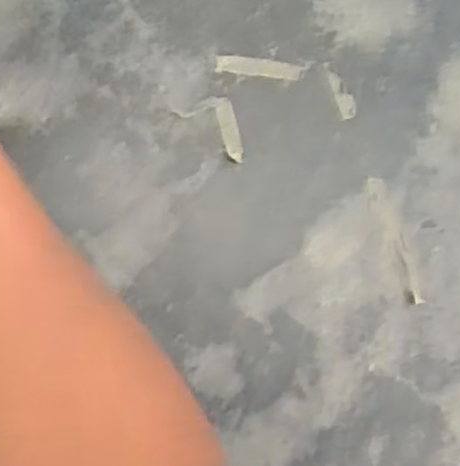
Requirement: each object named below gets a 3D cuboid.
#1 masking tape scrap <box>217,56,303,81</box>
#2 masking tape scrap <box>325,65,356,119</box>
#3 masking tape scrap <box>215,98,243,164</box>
[{"bbox_3d":[0.025,-0.136,0.630,0.070,0.004,0.014,5,87,-8],"label":"masking tape scrap"},{"bbox_3d":[0.094,-0.118,0.638,0.015,0.004,0.045,-23,91,-8],"label":"masking tape scrap"},{"bbox_3d":[0.000,-0.084,0.623,0.014,0.004,0.053,-13,90,-8],"label":"masking tape scrap"}]

